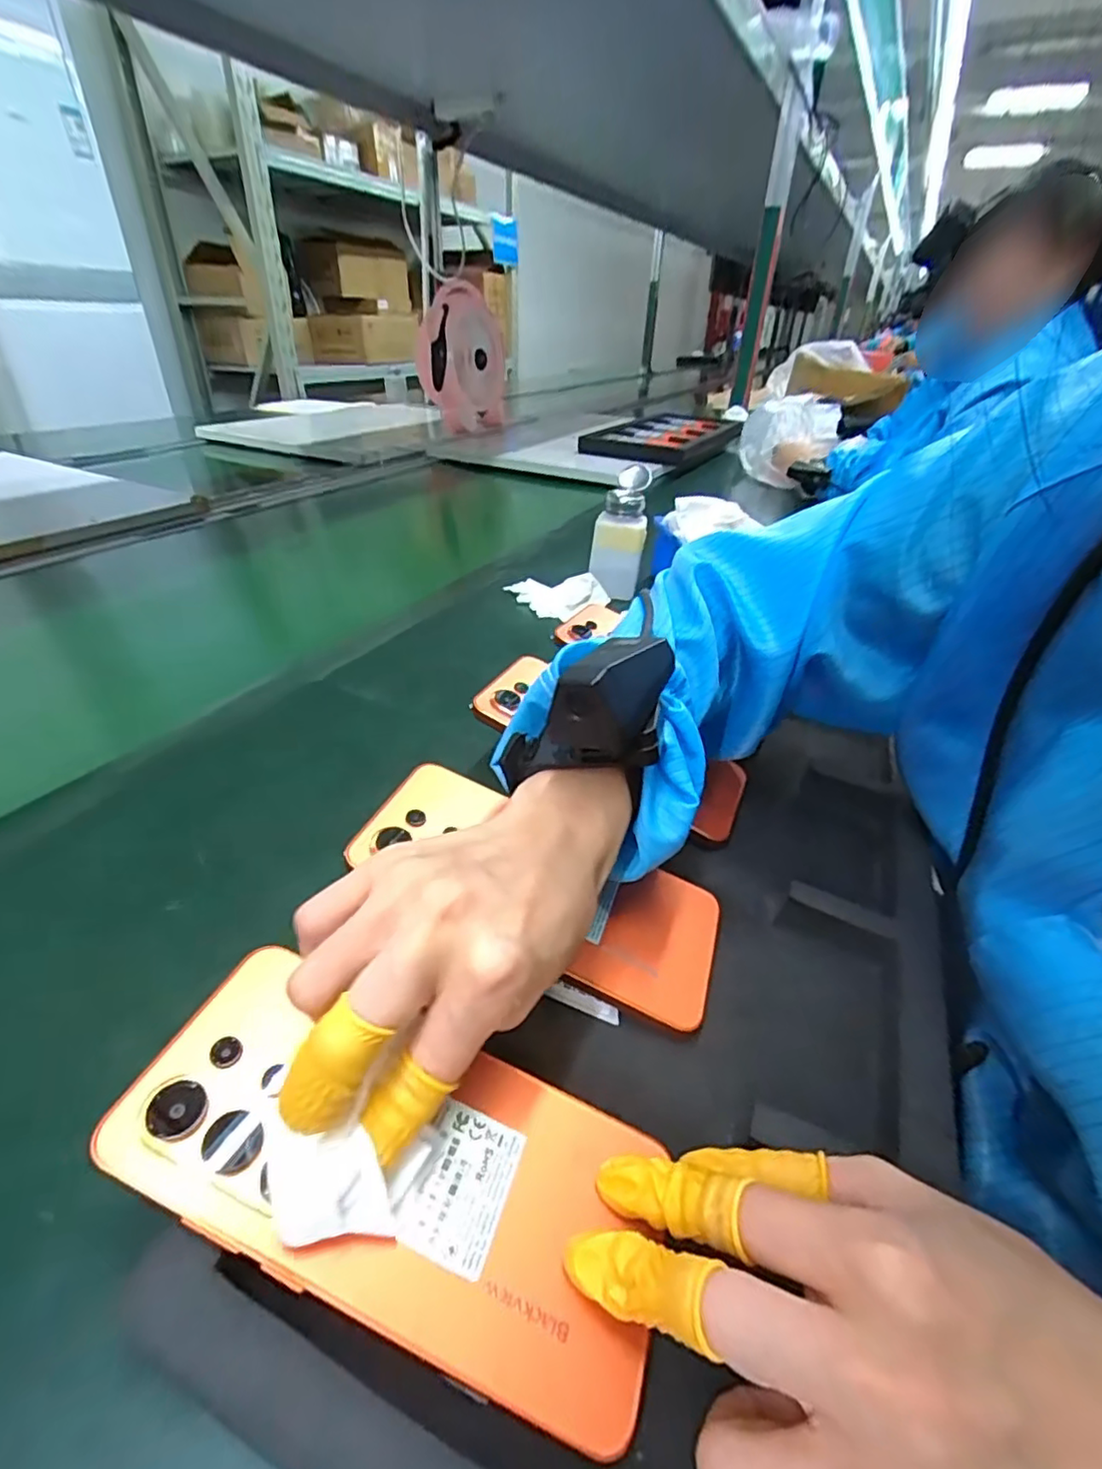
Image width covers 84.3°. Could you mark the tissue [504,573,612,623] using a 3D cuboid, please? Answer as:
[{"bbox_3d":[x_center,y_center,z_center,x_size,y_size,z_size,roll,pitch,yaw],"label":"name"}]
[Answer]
[{"bbox_3d":[0.009,-0.150,0.637,0.080,0.029,0.071,-20,40,-30],"label":"tissue"}]

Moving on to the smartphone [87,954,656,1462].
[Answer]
[{"bbox_3d":[-0.048,0.133,0.193,0.166,0.006,0.077,22,37,5],"label":"smartphone"}]

